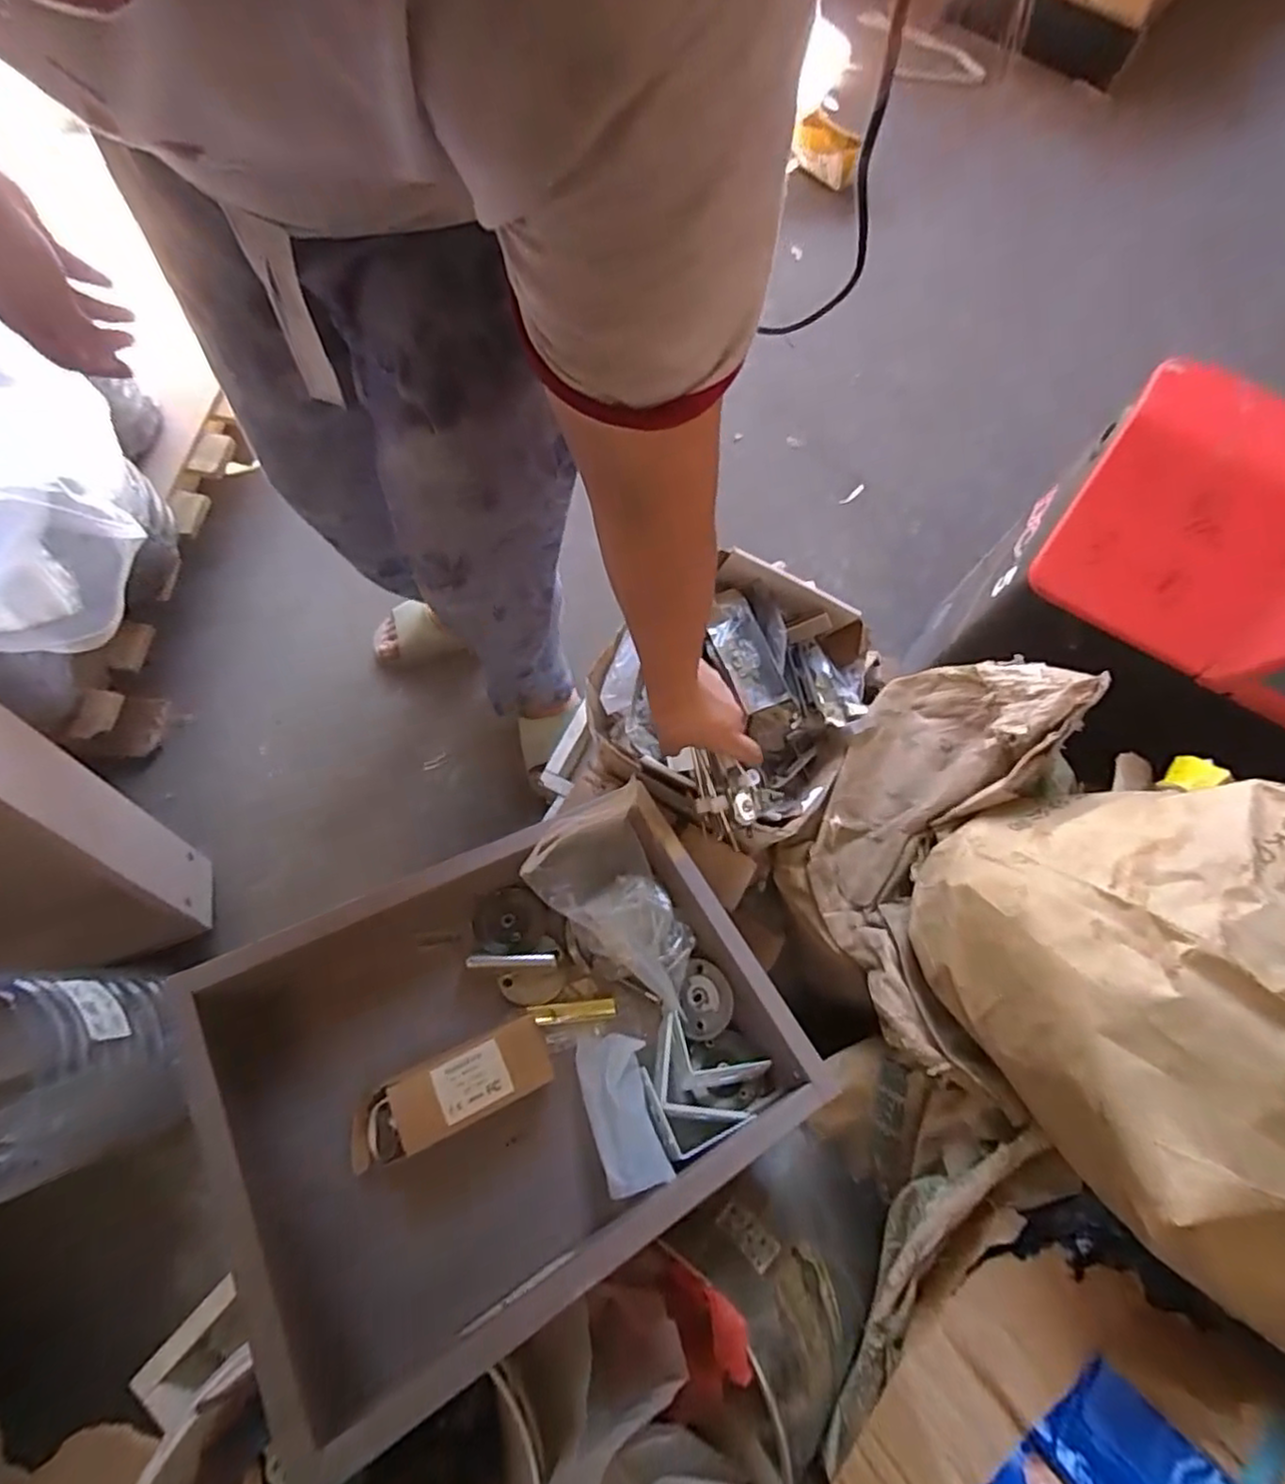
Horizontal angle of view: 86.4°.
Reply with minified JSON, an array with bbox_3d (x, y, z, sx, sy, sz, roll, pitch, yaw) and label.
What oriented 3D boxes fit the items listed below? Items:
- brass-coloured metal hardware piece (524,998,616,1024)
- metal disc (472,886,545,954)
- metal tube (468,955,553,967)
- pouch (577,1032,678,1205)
[{"bbox_3d":[-0.059,0.227,0.576,0.072,0.010,0.015,1,72,-16],"label":"brass-coloured metal hardware piece"},{"bbox_3d":[-0.115,0.155,0.596,0.059,0.011,0.058,14,51,-18],"label":"metal disc"},{"bbox_3d":[-0.109,0.182,0.567,0.073,0.008,0.009,6,71,-20],"label":"metal tube"},{"bbox_3d":[-0.017,0.277,0.519,0.050,0.018,0.112,-18,51,-7],"label":"pouch"}]

